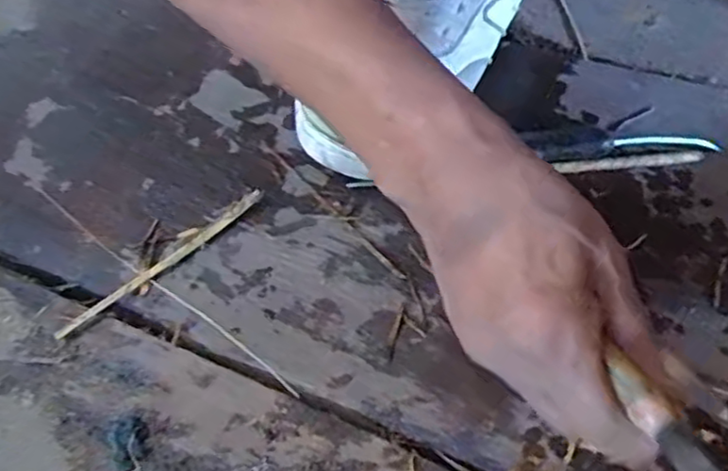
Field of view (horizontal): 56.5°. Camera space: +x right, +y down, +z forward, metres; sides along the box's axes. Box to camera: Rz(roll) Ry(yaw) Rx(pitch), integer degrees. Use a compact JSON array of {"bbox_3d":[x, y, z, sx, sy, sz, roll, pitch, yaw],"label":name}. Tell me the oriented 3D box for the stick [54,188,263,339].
[{"bbox_3d":[-0.103,0.013,0.347,0.120,0.008,0.007,-40,64,-16],"label":"stick"}]

